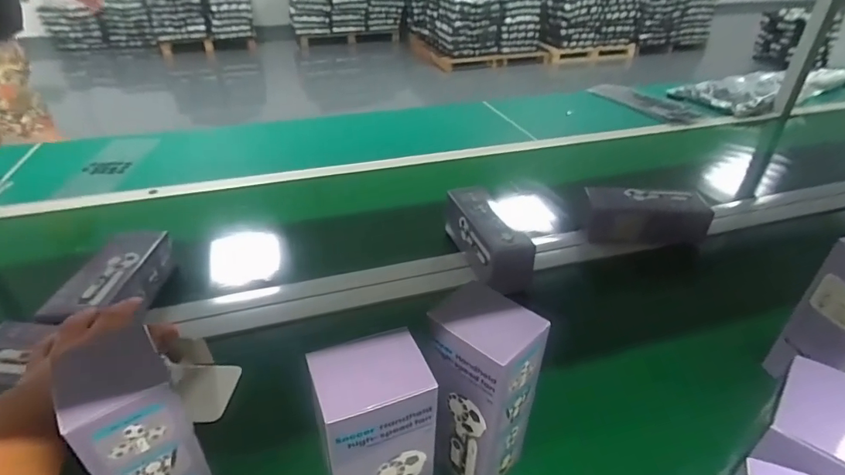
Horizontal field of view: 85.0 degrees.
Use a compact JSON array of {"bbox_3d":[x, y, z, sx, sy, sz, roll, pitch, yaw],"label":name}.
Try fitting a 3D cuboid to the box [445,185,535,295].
[{"bbox_3d":[0.092,-0.006,0.716,0.073,0.070,0.203,-6,37,-19],"label":"box"}]

